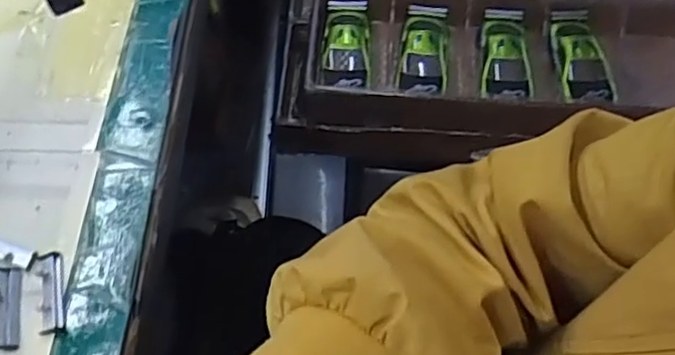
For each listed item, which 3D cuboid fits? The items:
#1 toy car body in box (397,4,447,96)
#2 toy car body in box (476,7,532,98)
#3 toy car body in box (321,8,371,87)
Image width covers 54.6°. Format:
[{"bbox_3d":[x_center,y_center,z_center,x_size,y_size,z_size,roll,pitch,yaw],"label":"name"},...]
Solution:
[{"bbox_3d":[0.089,-0.128,0.666,0.047,0.022,0.124,8,55,4],"label":"toy car body in box"},{"bbox_3d":[0.170,-0.116,0.667,0.051,0.037,0.130,7,55,3],"label":"toy car body in box"},{"bbox_3d":[0.009,-0.127,0.680,0.052,0.040,0.119,2,55,0],"label":"toy car body in box"}]

